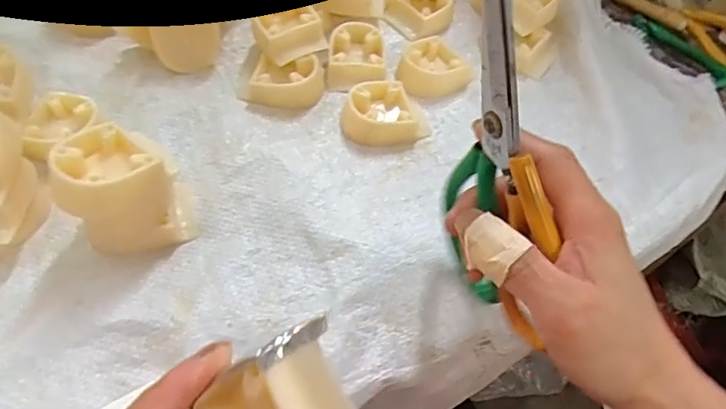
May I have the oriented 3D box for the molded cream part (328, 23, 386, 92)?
[{"bbox_3d":[-0.005,-0.120,0.426,0.044,0.020,0.048,0,56,-4],"label":"molded cream part"}]

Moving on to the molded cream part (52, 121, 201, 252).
[{"bbox_3d":[-0.138,-0.010,0.312,0.064,0.063,0.055,-23,61,-19],"label":"molded cream part"}]

